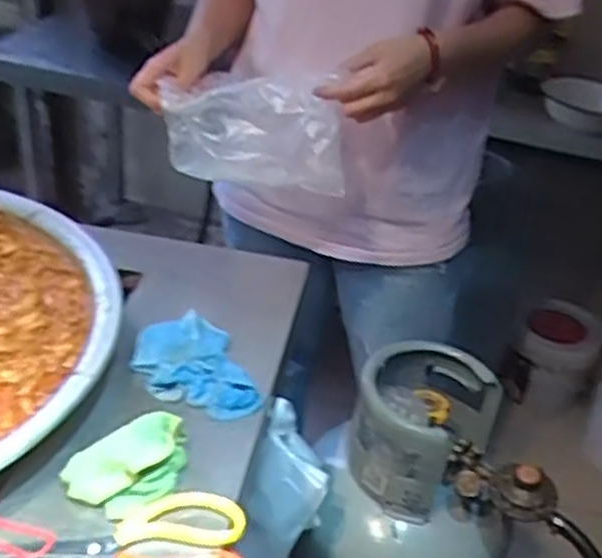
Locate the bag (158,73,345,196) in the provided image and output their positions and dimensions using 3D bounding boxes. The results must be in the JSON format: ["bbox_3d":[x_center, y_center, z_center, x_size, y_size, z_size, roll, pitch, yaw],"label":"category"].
[{"bbox_3d":[-0.053,-0.171,0.924,0.208,0.130,0.045,5,26,8],"label":"bag"}]

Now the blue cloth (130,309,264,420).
[{"bbox_3d":[-0.110,0.091,0.810,0.104,0.027,0.137,-10,38,-22],"label":"blue cloth"}]

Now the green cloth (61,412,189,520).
[{"bbox_3d":[-0.148,0.161,0.687,0.110,0.039,0.076,-14,40,-26],"label":"green cloth"}]

